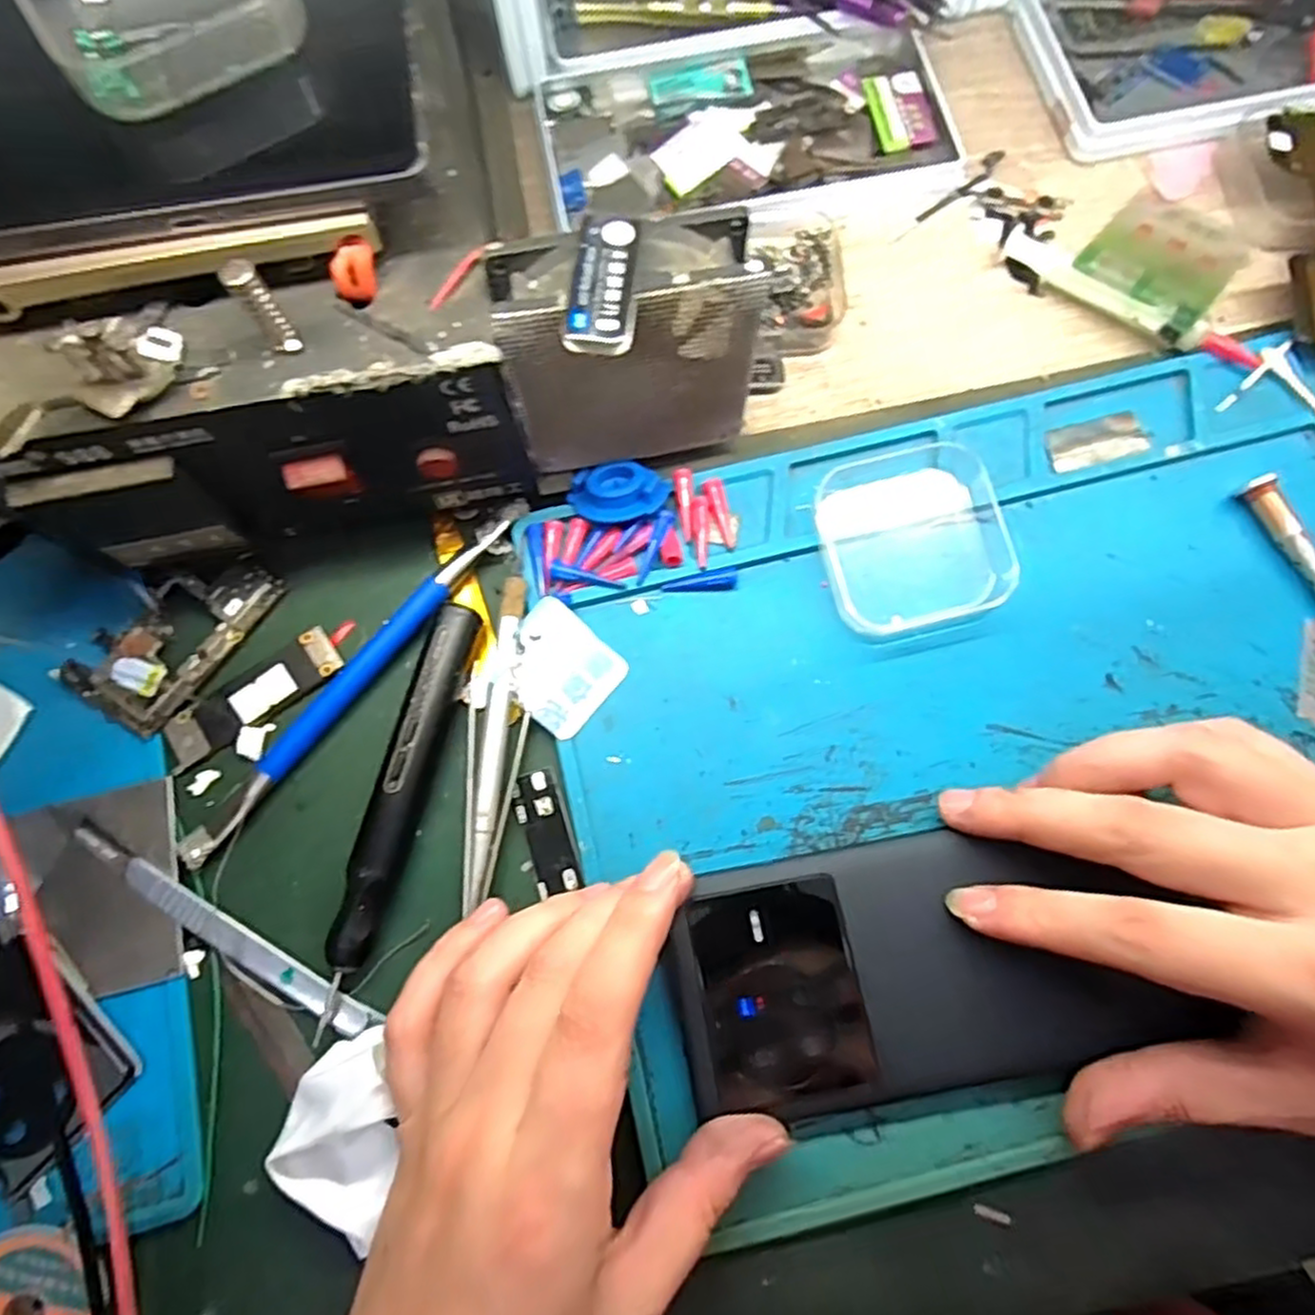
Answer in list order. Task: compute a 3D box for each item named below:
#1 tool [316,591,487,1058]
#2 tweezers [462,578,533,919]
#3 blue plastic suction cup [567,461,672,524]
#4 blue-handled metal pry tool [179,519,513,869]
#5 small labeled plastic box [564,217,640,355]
[{"bbox_3d":[-0.088,0.049,0.246,0.014,0.015,0.139,15,75,6],"label":"tool"},{"bbox_3d":[-0.056,0.027,0.253,0.020,0.009,0.108,-1,74,1],"label":"tweezers"},{"bbox_3d":[-0.015,-0.062,0.273,0.036,0.009,0.024,6,75,3],"label":"blue plastic suction cup"},{"bbox_3d":[-0.111,0.008,0.262,0.017,0.007,0.153,39,79,11],"label":"blue-handled metal pry tool"},{"bbox_3d":[-0.015,-0.104,0.204,0.018,0.006,0.042,1,74,2],"label":"small labeled plastic box"}]

